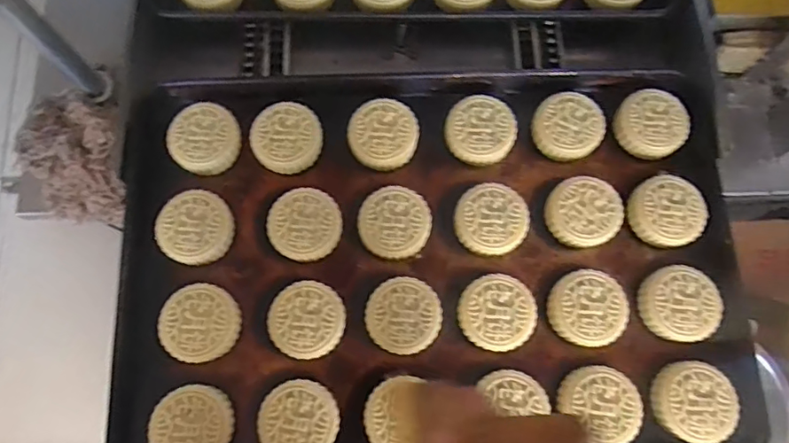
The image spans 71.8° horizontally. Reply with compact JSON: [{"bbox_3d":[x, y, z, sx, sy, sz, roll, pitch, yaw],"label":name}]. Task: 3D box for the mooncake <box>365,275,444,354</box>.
[{"bbox_3d":[0.009,0.091,0.530,0.070,0.029,0.070,0,78,-1],"label":"mooncake"}]

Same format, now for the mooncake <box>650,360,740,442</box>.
[{"bbox_3d":[0.279,0.168,0.506,0.069,0.024,0.070,0,78,-1],"label":"mooncake"}]

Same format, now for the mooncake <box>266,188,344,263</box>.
[{"bbox_3d":[-0.089,0.004,0.548,0.069,0.029,0.070,0,78,-1],"label":"mooncake"}]

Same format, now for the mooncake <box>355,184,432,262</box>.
[{"bbox_3d":[0.000,0.002,0.547,0.069,0.024,0.069,16,78,3],"label":"mooncake"}]

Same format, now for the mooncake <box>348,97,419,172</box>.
[{"bbox_3d":[-0.012,-0.092,0.569,0.070,0.021,0.073,0,78,-1],"label":"mooncake"}]

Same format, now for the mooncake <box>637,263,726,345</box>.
[{"bbox_3d":[0.279,0.080,0.533,0.073,0.019,0.072,0,78,-1],"label":"mooncake"}]

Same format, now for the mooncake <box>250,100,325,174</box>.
[{"bbox_3d":[-0.111,-0.088,0.566,0.069,0.019,0.071,0,78,-1],"label":"mooncake"}]

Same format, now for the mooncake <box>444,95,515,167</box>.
[{"bbox_3d":[0.091,-0.096,0.574,0.070,0.018,0.070,-1,78,-1],"label":"mooncake"}]

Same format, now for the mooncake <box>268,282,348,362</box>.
[{"bbox_3d":[-0.083,0.095,0.524,0.069,0.032,0.070,0,78,-1],"label":"mooncake"}]

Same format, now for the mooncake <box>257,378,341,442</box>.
[{"bbox_3d":[-0.087,0.182,0.499,0.070,0.025,0.069,0,78,-1],"label":"mooncake"}]

